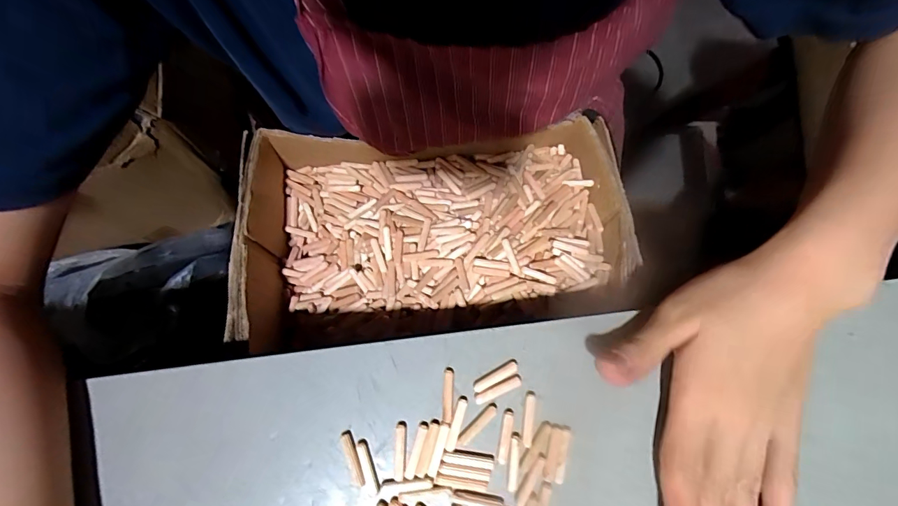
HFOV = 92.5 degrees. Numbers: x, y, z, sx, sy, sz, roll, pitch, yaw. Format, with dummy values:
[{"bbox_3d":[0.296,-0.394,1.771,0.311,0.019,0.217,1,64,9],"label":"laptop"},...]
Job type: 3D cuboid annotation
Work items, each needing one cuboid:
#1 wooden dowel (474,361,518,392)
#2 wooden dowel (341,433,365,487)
[{"bbox_3d":[0.028,0.075,0.261,0.030,0.004,0.006,-28,78,-8],"label":"wooden dowel"},{"bbox_3d":[-0.055,0.119,0.249,0.006,0.005,0.029,-21,77,-7],"label":"wooden dowel"}]

